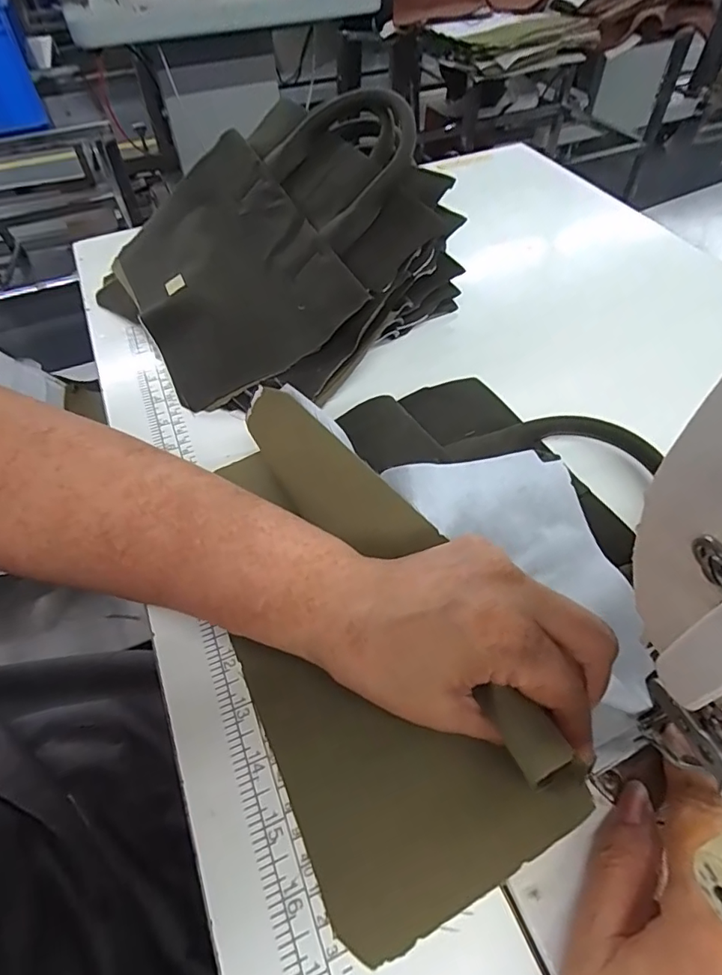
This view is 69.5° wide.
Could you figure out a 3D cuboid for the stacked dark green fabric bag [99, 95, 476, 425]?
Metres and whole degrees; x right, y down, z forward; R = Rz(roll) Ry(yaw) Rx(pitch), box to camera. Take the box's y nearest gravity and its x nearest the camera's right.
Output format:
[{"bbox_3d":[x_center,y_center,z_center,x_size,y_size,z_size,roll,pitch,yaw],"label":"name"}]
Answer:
[{"bbox_3d":[-0.075,-0.204,0.415,0.249,0.102,0.280,-32,58,-20],"label":"stacked dark green fabric bag"}]

